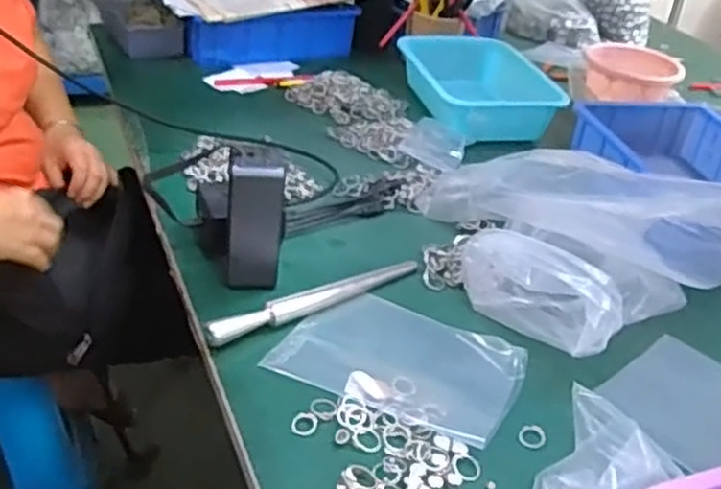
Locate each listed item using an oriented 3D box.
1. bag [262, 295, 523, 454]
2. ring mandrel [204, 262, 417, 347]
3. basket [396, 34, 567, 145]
[{"bbox_3d":[0.038,0.096,0.648,0.194,0.014,0.137,20,35,19],"label":"bag"},{"bbox_3d":[-0.040,0.048,0.696,0.231,0.023,0.025,-20,42,-35],"label":"ring mandrel"},{"bbox_3d":[0.181,-0.238,1.125,0.211,0.081,0.225,-3,34,-16],"label":"basket"}]

